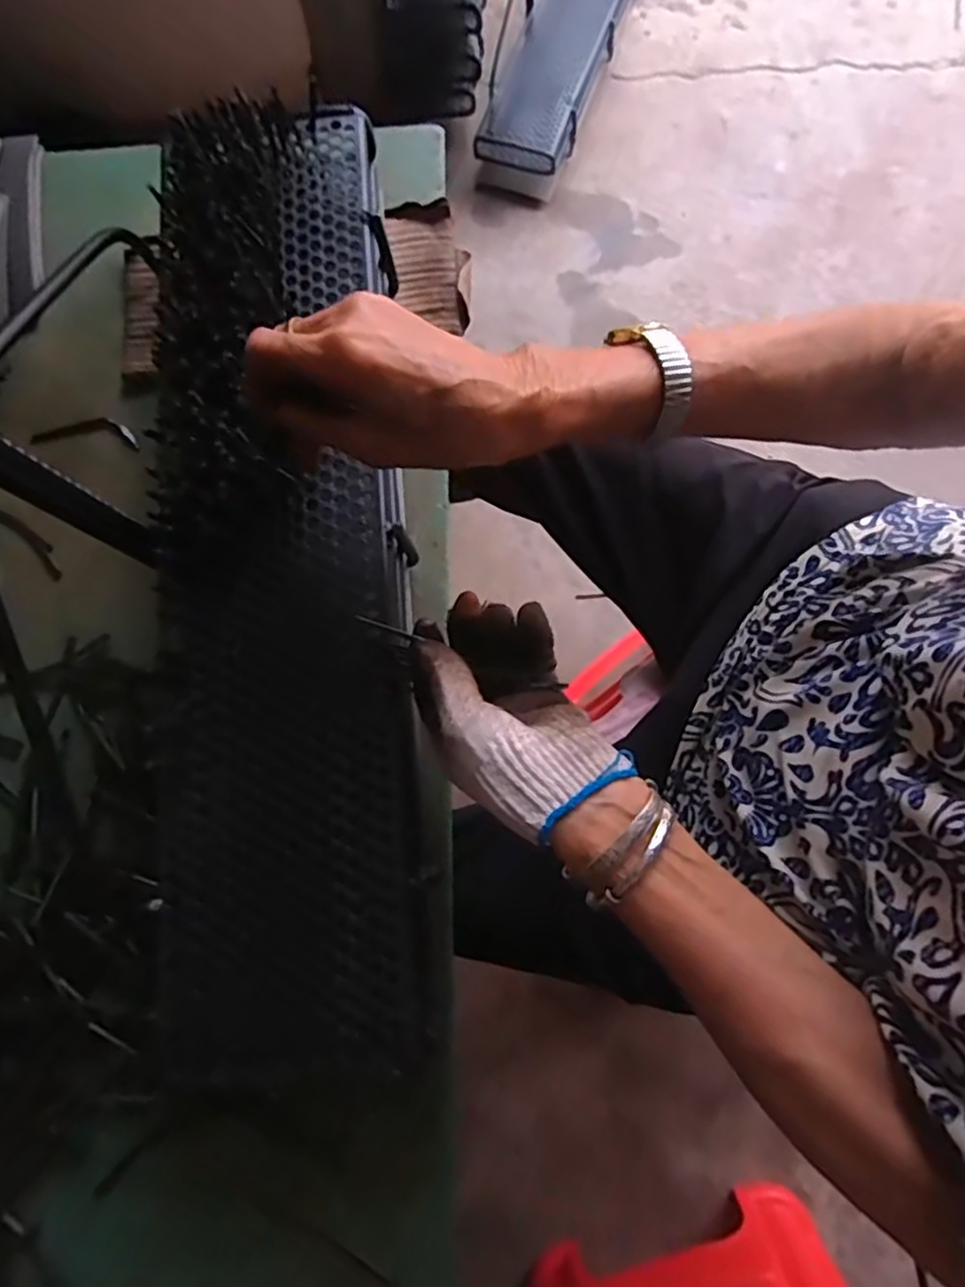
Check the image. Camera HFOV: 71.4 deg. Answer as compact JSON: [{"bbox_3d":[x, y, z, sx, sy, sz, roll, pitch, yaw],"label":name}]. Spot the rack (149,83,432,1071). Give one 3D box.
[{"bbox_3d":[-0.110,-0.060,0.406,0.163,0.062,0.604,0,81,-6],"label":"rack"}]

